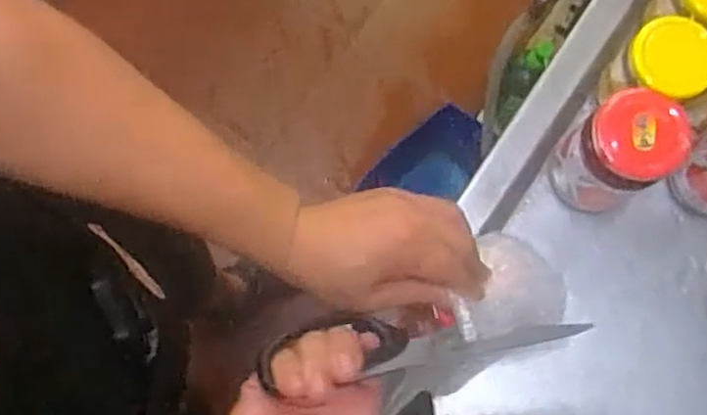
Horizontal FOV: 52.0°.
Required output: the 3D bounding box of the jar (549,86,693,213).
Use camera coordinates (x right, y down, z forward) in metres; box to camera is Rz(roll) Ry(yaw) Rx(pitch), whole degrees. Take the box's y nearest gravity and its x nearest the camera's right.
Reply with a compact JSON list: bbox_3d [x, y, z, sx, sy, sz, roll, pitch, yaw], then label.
[{"bbox_3d":[0.197,-0.039,0.547,0.060,0.110,0.065,0,77,-1],"label":"jar"}]

